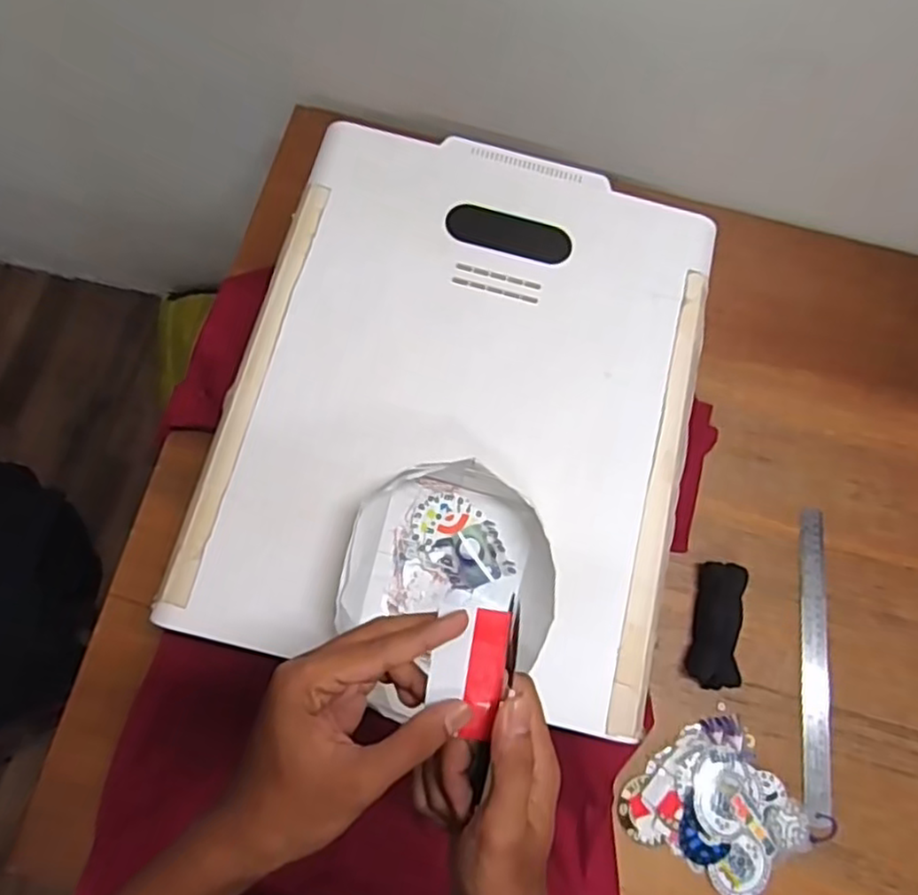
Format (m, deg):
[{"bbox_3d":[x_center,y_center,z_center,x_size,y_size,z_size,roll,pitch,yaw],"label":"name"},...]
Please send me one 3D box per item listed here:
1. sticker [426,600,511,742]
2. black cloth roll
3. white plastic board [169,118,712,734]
[{"bbox_3d":[0.004,0.118,0.367,0.038,0.004,0.068,10,83,9],"label":"sticker"},{"bbox_3d":[0.273,0.186,0.722,0.045,0.035,0.126,13,72,-2],"label":"black cloth roll"},{"bbox_3d":[0.010,-0.048,0.611,0.393,0.040,0.493,14,72,-2],"label":"white plastic board"}]

